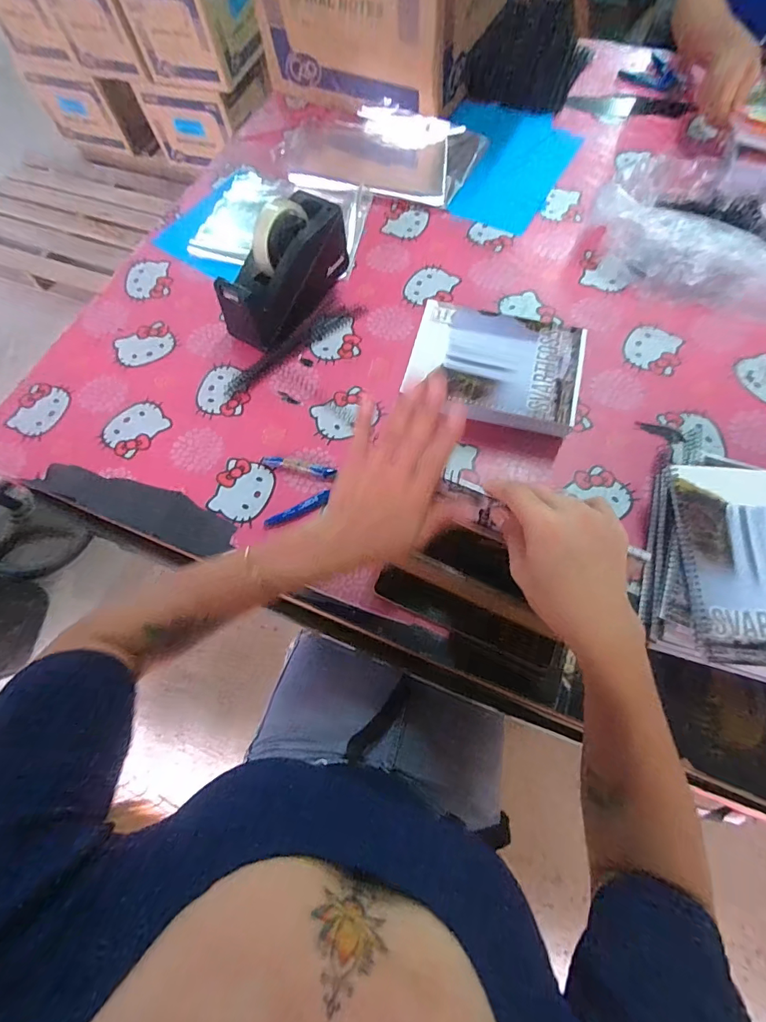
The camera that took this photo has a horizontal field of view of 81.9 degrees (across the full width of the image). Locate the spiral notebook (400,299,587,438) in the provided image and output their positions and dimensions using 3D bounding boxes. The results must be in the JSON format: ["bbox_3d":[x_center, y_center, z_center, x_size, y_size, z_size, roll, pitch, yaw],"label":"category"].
[{"bbox_3d":[0.134,-0.175,0.528,0.198,0.014,0.147,14,70,7],"label":"spiral notebook"}]

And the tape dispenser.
[{"bbox_3d":[-0.130,-0.316,0.584,0.074,0.115,0.204,28,73,12],"label":"tape dispenser"}]

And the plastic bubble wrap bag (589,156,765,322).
[{"bbox_3d":[0.475,-0.395,0.614,0.341,0.080,0.241,23,71,10],"label":"plastic bubble wrap bag"}]

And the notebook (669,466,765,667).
[{"bbox_3d":[0.363,0.046,0.416,0.145,0.011,0.191,5,69,4],"label":"notebook"}]

